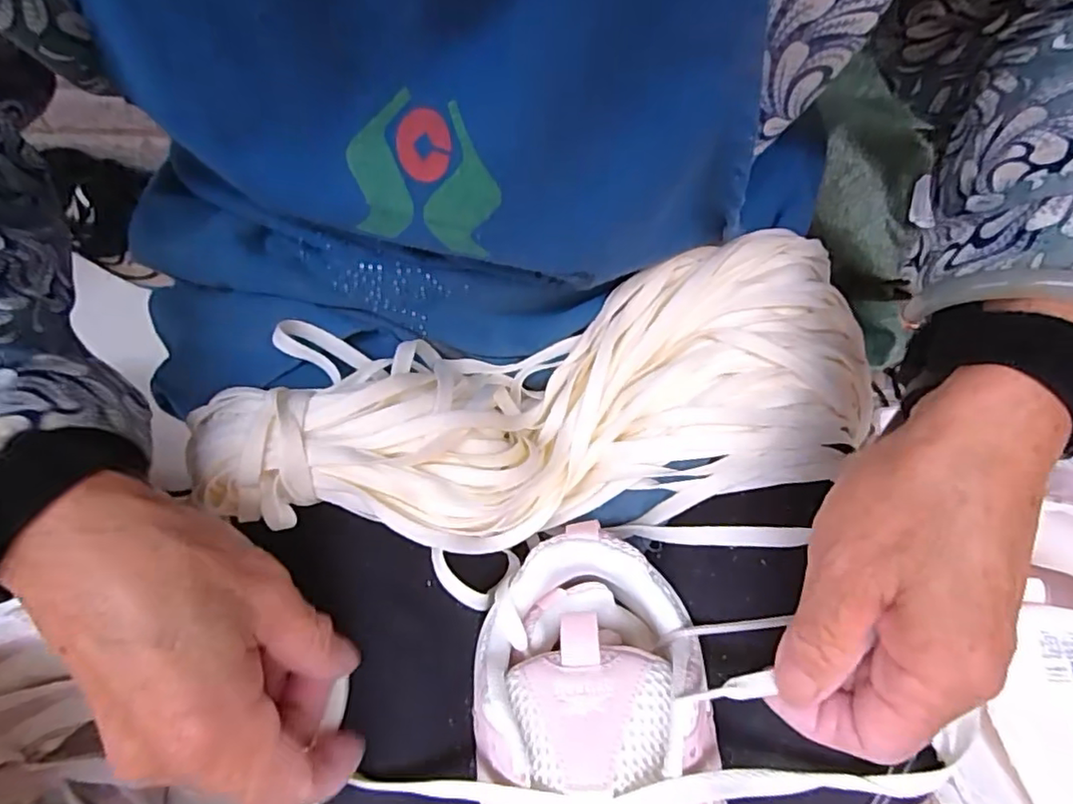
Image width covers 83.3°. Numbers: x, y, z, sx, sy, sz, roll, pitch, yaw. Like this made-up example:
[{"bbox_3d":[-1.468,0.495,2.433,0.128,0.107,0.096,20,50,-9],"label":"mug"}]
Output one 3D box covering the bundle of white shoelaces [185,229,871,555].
[{"bbox_3d":[0.013,0.004,0.294,0.309,0.071,0.113,-9,60,-5],"label":"bundle of white shoelaces"}]

